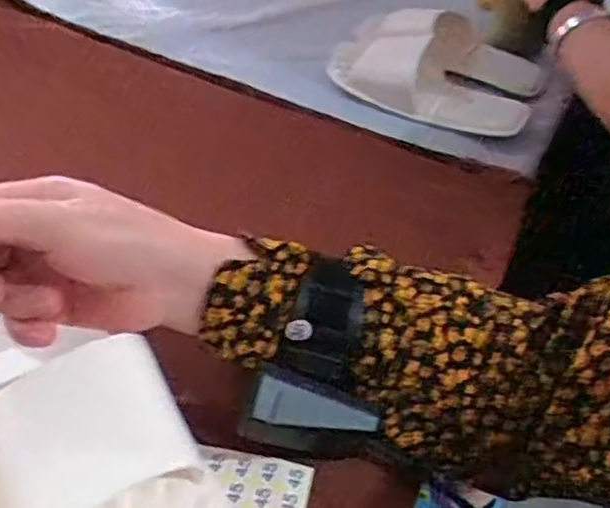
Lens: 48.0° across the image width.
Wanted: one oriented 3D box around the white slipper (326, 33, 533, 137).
[{"bbox_3d":[0.134,-0.197,0.763,0.233,0.052,0.098,22,49,16],"label":"white slipper"}]

